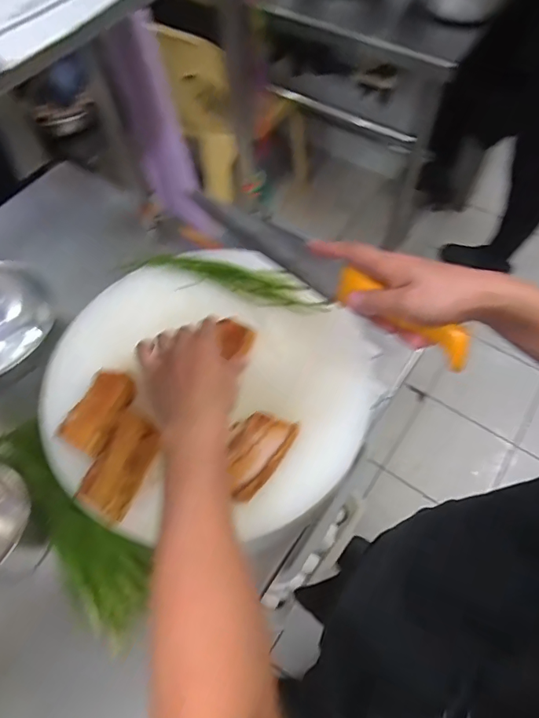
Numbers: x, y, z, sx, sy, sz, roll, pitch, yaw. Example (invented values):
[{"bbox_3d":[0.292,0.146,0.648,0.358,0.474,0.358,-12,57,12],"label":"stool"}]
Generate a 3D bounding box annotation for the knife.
[{"bbox_3d":[0.054,-0.084,0.453,0.309,0.040,0.019,32,66,10],"label":"knife"}]

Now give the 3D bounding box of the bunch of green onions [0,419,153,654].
[{"bbox_3d":[-0.236,0.174,0.526,0.299,0.050,0.077,40,69,22],"label":"bunch of green onions"}]

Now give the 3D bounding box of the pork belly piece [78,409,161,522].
[{"bbox_3d":[-0.143,0.099,0.446,0.054,0.019,0.092,20,63,14],"label":"pork belly piece"}]

